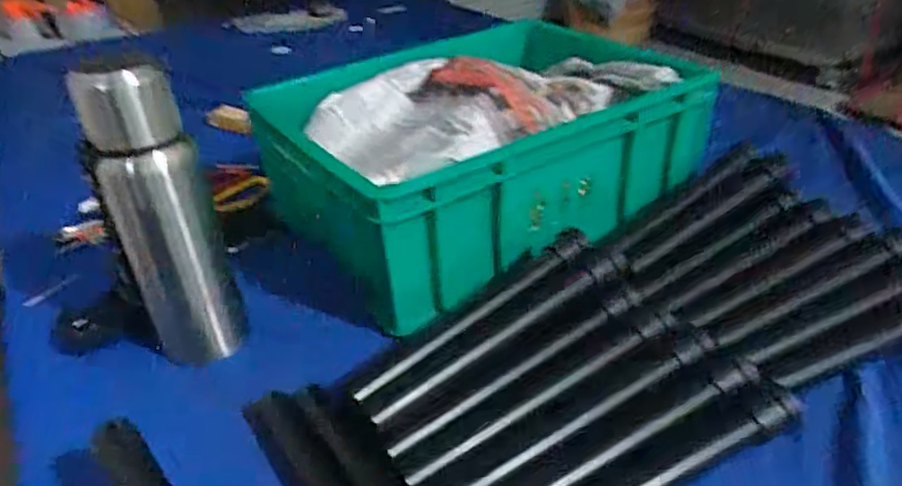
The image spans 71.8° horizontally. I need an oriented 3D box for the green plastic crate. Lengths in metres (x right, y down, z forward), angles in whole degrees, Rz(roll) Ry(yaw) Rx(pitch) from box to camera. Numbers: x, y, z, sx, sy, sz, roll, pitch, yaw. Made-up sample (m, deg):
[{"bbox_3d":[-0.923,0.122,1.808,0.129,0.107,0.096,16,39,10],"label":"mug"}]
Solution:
[{"bbox_3d":[0.024,-0.118,0.668,0.410,0.128,0.309,-27,44,-26],"label":"green plastic crate"}]

